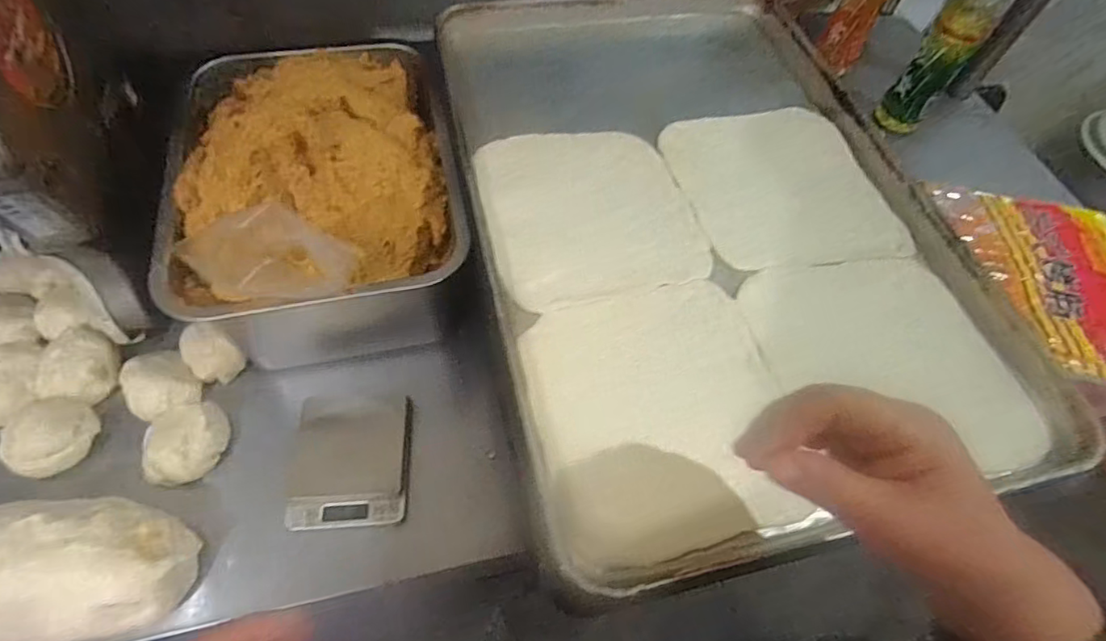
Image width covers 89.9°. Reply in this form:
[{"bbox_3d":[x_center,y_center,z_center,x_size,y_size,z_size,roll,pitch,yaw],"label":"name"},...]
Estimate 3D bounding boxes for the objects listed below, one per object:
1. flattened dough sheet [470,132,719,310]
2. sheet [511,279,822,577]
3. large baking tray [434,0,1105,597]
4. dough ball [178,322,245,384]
[{"bbox_3d":[0.030,-0.102,0.492,0.179,0.021,0.184,-12,60,-9],"label":"flattened dough sheet"},{"bbox_3d":[0.078,0.059,0.398,0.179,0.011,0.193,-9,60,-10],"label":"sheet"},{"bbox_3d":[0.130,-0.117,0.508,0.399,0.038,0.603,-11,60,-9],"label":"large baking tray"},{"bbox_3d":[-0.344,0.030,0.552,0.060,0.046,0.046,37,63,16],"label":"dough ball"}]

